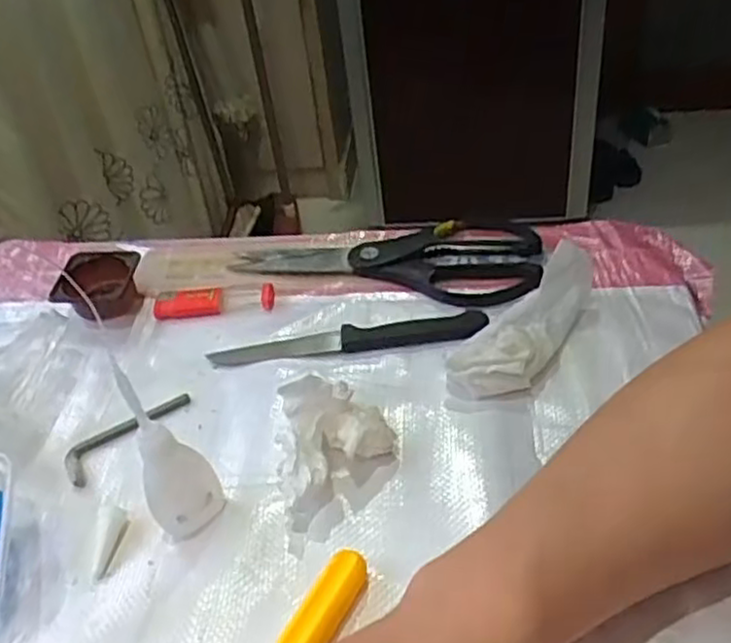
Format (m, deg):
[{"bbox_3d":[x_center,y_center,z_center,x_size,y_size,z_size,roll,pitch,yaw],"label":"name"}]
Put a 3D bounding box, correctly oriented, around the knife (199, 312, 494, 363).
[{"bbox_3d":[-0.011,0.011,0.472,0.173,0.007,0.025,-6,40,2],"label":"knife"}]

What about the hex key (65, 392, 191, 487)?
[{"bbox_3d":[-0.142,0.064,0.440,0.023,0.012,0.081,29,52,36],"label":"hex key"}]

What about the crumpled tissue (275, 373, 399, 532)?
[{"bbox_3d":[-0.015,0.062,0.381,0.062,0.059,0.054,-11,40,-4],"label":"crumpled tissue"}]

